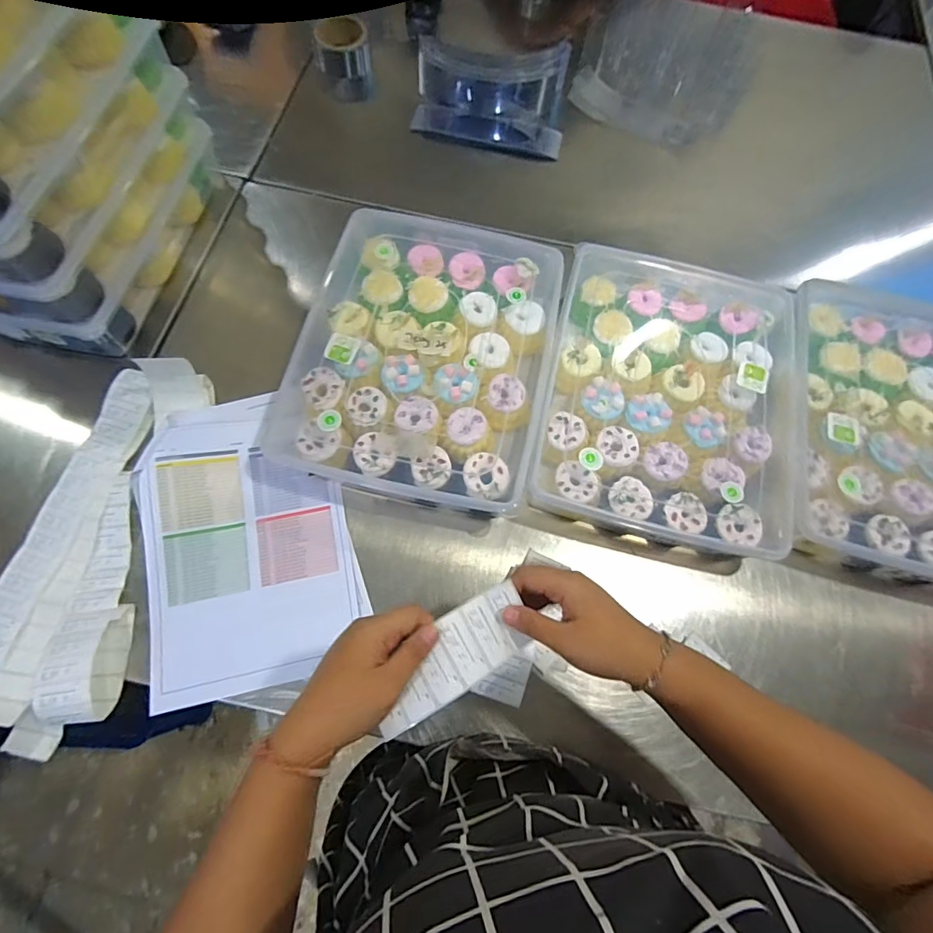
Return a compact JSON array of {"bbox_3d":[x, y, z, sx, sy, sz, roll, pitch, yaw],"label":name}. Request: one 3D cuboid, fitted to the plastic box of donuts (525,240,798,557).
[{"bbox_3d":[0.241,-0.089,0.601,0.290,0.073,0.369,13,69,1],"label":"plastic box of donuts"}]

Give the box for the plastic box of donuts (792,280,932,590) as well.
[{"bbox_3d":[0.537,-0.047,0.603,0.307,0.085,0.383,14,69,1],"label":"plastic box of donuts"}]

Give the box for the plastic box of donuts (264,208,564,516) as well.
[{"bbox_3d":[-0.046,-0.143,0.599,0.293,0.064,0.387,10,68,0],"label":"plastic box of donuts"}]

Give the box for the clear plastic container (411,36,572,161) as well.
[{"bbox_3d":[0.041,-0.622,0.820,0.248,0.094,0.183,7,69,-1],"label":"clear plastic container"}]

